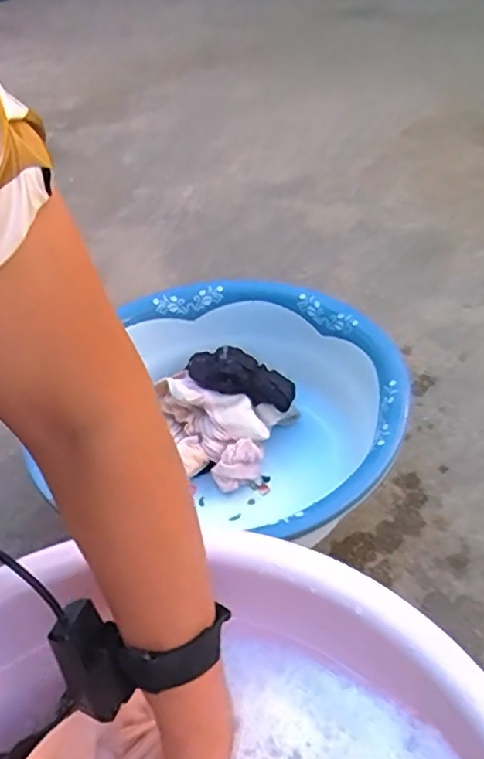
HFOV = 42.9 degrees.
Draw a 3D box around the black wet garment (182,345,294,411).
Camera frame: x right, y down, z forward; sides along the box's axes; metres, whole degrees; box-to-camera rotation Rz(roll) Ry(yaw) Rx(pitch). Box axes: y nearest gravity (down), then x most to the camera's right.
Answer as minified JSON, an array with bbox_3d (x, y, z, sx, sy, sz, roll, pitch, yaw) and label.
[{"bbox_3d":[0.002,-0.010,0.716,0.128,0.037,0.070,19,43,-5],"label":"black wet garment"}]

